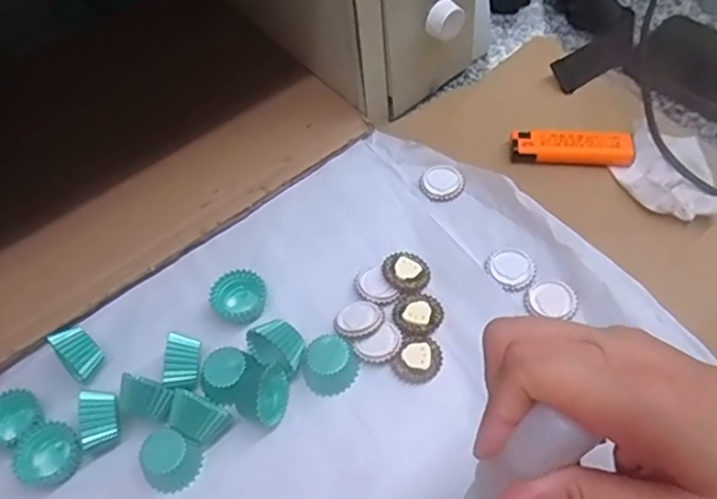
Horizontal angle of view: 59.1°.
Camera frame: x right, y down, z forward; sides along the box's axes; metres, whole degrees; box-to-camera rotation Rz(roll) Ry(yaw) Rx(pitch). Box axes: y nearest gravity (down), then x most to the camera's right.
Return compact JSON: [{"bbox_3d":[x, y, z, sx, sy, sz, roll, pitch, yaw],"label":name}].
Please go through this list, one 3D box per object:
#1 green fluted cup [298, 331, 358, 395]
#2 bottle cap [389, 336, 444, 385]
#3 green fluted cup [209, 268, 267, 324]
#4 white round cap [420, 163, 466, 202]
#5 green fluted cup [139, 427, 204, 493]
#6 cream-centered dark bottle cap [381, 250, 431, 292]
[{"bbox_3d":[-0.016,0.064,0.352,0.028,0.017,0.029,-2,54,3],"label":"green fluted cup"},{"bbox_3d":[0.034,0.060,0.353,0.025,0.004,0.029,30,62,23],"label":"bottle cap"},{"bbox_3d":[-0.072,0.027,0.382,0.030,0.015,0.029,-2,54,3],"label":"green fluted cup"},{"bbox_3d":[0.055,-0.045,0.421,0.028,0.004,0.030,-2,54,3],"label":"white round cap"},{"bbox_3d":[-0.098,0.110,0.328,0.024,0.023,0.027,25,60,21],"label":"green fluted cup"},{"bbox_3d":[0.029,0.012,0.383,0.028,0.009,0.028,-2,54,3],"label":"cream-centered dark bottle cap"}]

